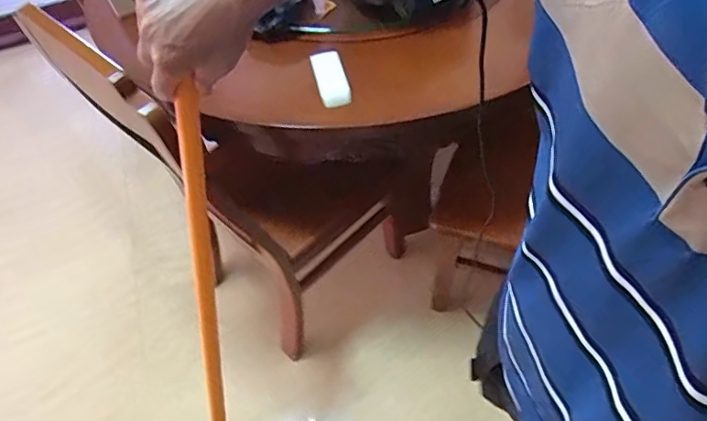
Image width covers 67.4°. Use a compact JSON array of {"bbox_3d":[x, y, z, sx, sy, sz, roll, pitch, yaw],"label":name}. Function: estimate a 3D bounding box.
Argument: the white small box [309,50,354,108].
[{"bbox_3d":[-0.040,-0.239,0.947,0.055,0.020,0.135,-13,54,-4],"label":"white small box"}]

